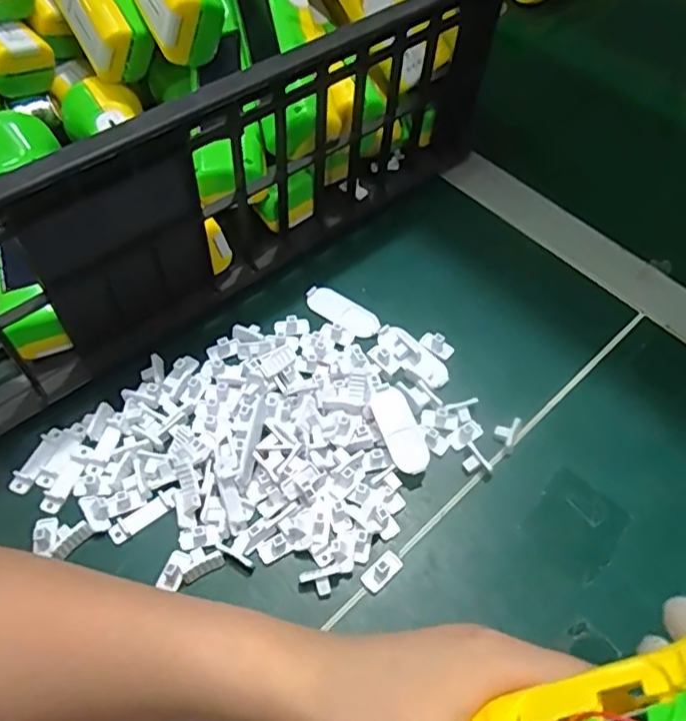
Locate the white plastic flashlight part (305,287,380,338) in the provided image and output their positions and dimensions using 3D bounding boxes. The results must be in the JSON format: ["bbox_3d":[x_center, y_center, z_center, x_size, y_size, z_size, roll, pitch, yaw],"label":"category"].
[{"bbox_3d":[0.000,-0.031,0.378,0.050,0.004,0.021,30,60,16],"label":"white plastic flashlight part"}]

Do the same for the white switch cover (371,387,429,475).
[{"bbox_3d":[0.031,0.038,0.327,0.021,0.012,0.046,-16,59,-13],"label":"white switch cover"}]

